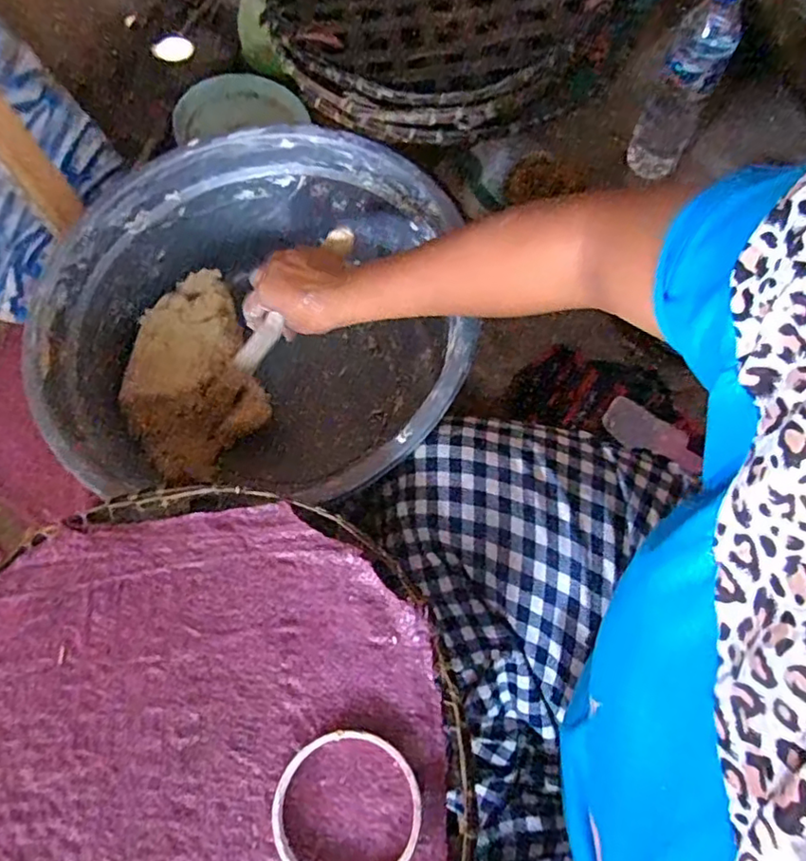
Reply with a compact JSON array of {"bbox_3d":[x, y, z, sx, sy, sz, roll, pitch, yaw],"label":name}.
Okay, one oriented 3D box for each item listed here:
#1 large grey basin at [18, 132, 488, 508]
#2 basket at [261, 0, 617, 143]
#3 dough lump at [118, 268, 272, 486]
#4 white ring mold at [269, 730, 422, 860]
[{"bbox_3d":[-0.145,-0.105,0.646,0.383,0.201,0.358,-1,68,4],"label":"large grey basin"},{"bbox_3d":[0.041,-0.485,0.665,0.362,0.046,0.411,9,69,8],"label":"basket"},{"bbox_3d":[-0.232,-0.059,0.671,0.137,0.068,0.203,-21,68,-4],"label":"dough lump"},{"bbox_3d":[-0.034,0.231,0.372,0.089,0.010,0.087,-1,68,4],"label":"white ring mold"}]

